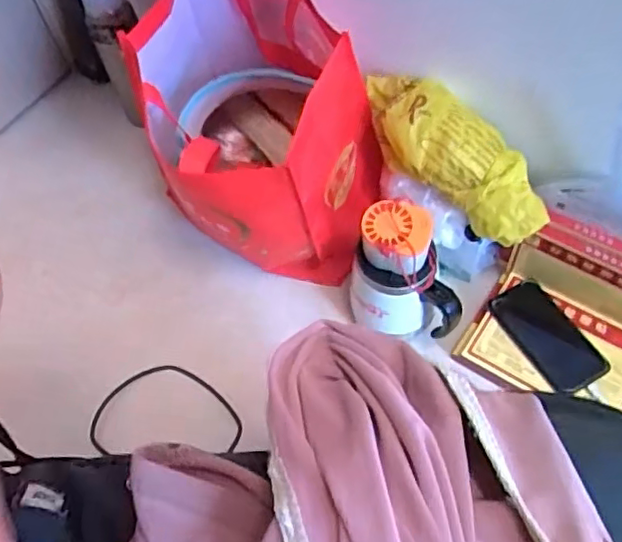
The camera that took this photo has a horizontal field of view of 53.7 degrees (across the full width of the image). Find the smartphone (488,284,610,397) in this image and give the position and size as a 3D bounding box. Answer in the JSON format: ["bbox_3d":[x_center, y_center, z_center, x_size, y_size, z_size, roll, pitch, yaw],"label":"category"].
[{"bbox_3d":[0.280,0.077,0.725,0.063,0.013,0.139,-40,78,8],"label":"smartphone"}]

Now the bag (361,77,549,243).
[{"bbox_3d":[0.143,-0.123,0.644,0.073,0.074,0.241,-41,79,-20],"label":"bag"}]

